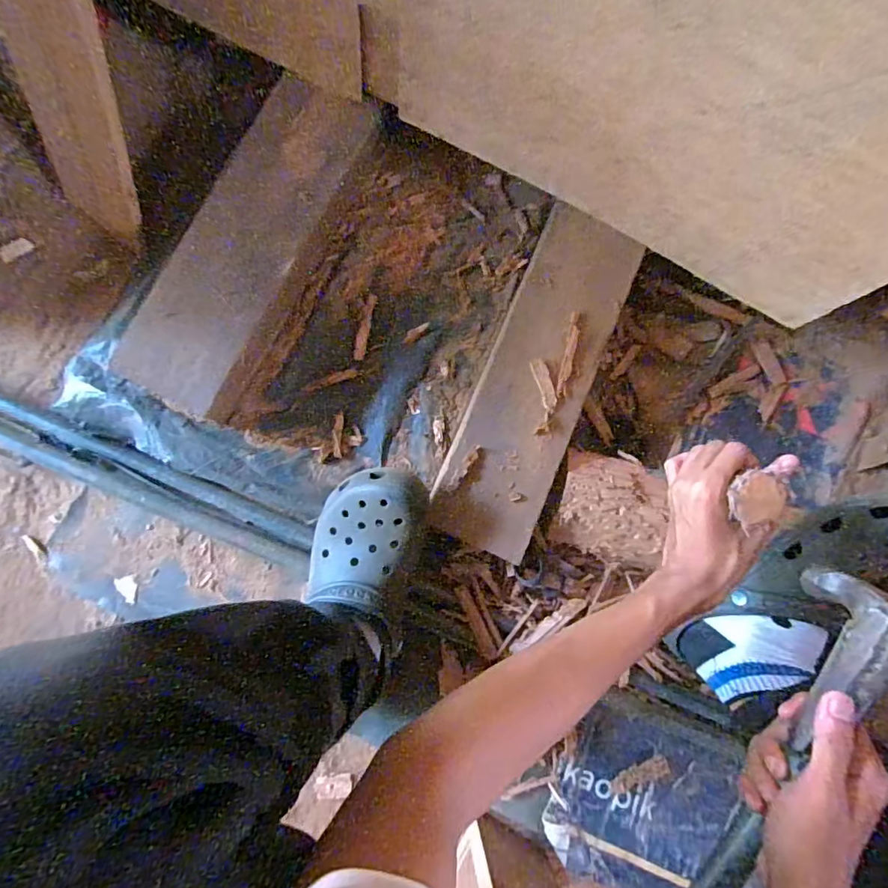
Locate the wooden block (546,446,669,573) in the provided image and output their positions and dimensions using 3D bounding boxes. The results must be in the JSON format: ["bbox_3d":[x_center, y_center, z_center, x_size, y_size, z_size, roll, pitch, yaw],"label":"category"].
[{"bbox_3d":[0.190,0.075,0.582,0.120,0.049,0.116,15,82,-3],"label":"wooden block"}]

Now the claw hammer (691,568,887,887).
[{"bbox_3d":[0.205,0.258,0.331,0.032,0.112,0.356,26,97,-1],"label":"claw hammer"}]

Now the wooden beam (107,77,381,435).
[{"bbox_3d":[-0.199,-0.217,0.561,0.133,0.098,0.385,24,81,-2],"label":"wooden beam"}]

